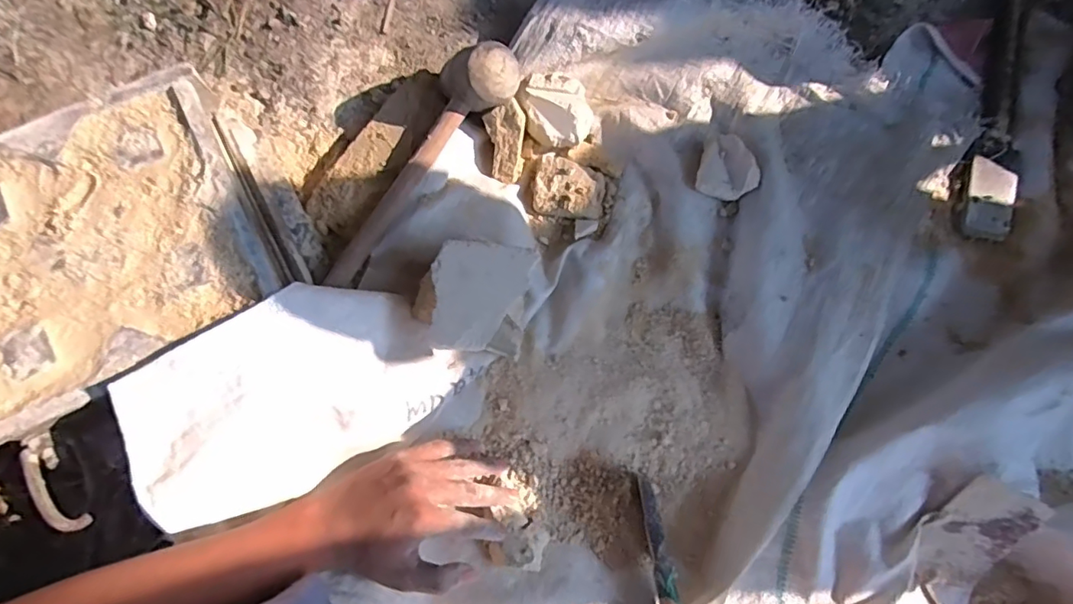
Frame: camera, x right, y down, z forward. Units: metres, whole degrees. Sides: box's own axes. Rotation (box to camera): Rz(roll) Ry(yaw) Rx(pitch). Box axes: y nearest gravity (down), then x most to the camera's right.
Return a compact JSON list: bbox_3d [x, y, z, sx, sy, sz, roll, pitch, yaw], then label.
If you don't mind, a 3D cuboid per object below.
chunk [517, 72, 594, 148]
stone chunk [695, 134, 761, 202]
[{"bbox_3d":[0.021,-0.203,0.583,0.075,0.039,0.065,3,76,0],"label":"chunk"},{"bbox_3d":[0.204,-0.139,0.576,0.060,0.027,0.065,0,76,0],"label":"stone chunk"}]

